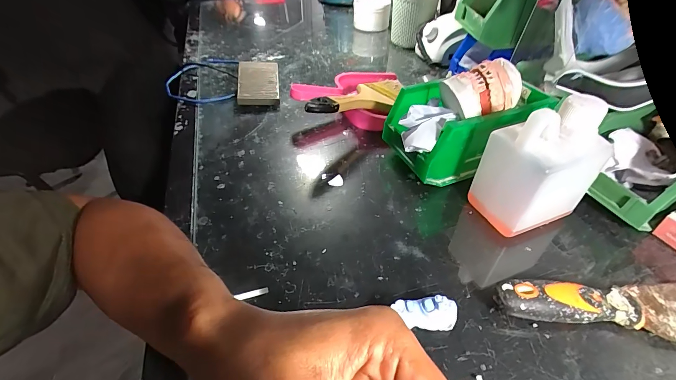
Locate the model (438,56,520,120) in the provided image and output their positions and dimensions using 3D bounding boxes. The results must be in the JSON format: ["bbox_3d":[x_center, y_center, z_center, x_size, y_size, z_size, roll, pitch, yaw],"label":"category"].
[{"bbox_3d":[0.157,-0.111,0.355,0.067,0.054,0.053,-16,45,-16],"label":"model"}]

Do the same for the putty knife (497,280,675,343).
[{"bbox_3d":[0.233,0.098,0.260,0.199,0.029,0.059,-1,43,0],"label":"putty knife"}]

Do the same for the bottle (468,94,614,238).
[{"bbox_3d":[0.197,-0.021,0.318,0.087,0.125,0.065,-15,45,-14],"label":"bottle"}]

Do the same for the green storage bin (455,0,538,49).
[{"bbox_3d":[0.229,-0.267,0.481,0.054,0.083,0.113,-8,43,-7],"label":"green storage bin"}]

